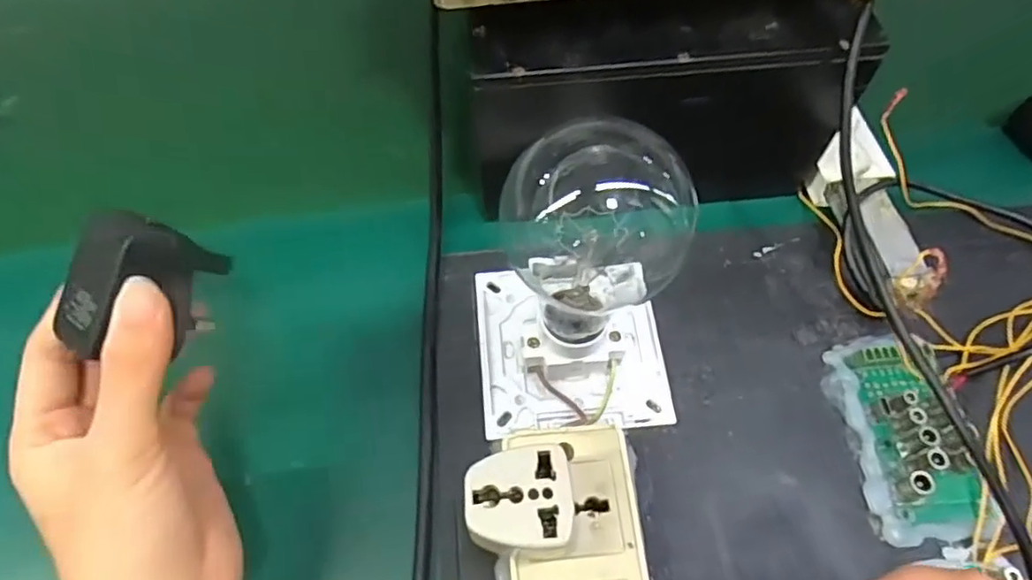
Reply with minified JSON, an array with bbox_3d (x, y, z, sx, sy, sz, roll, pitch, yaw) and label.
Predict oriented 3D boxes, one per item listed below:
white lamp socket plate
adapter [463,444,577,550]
[{"bbox_3d":[0.026,0.025,0.302,0.087,0.029,0.084,-5,60,-2],"label":"white lamp socket plate"},{"bbox_3d":[0.002,0.080,0.235,0.038,0.032,0.034,-6,60,-3],"label":"adapter"}]

